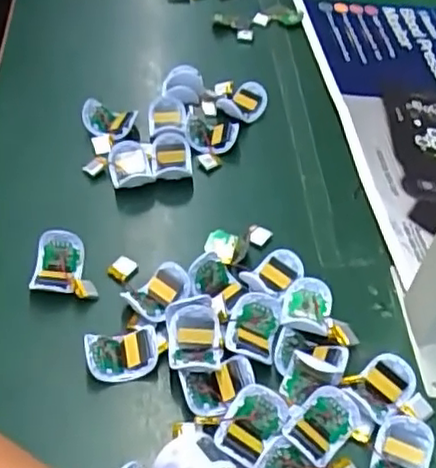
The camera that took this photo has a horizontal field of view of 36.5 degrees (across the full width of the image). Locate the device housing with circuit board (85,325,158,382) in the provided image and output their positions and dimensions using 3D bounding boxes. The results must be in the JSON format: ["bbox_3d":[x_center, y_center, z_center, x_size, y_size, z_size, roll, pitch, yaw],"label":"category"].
[{"bbox_3d":[-0.057,0.071,0.395,0.041,0.017,0.030,-6,51,-10],"label":"device housing with circuit board"}]

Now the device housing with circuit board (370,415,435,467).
[{"bbox_3d":[0.102,0.122,0.362,0.031,0.012,0.042,17,51,9],"label":"device housing with circuit board"}]

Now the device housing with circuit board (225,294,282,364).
[{"bbox_3d":[0.020,0.056,0.405,0.032,0.014,0.044,12,50,5],"label":"device housing with circuit board"}]

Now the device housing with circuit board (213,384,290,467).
[{"bbox_3d":[0.019,0.105,0.362,0.033,0.015,0.042,23,52,14],"label":"device housing with circuit board"}]

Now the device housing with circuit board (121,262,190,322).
[{"bbox_3d":[-0.038,0.036,0.422,0.031,0.019,0.038,33,55,21],"label":"device housing with circuit board"}]

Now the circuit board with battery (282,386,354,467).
[{"bbox_3d":[0.057,0.106,0.367,0.029,0.015,0.040,37,56,24],"label":"circuit board with battery"}]

